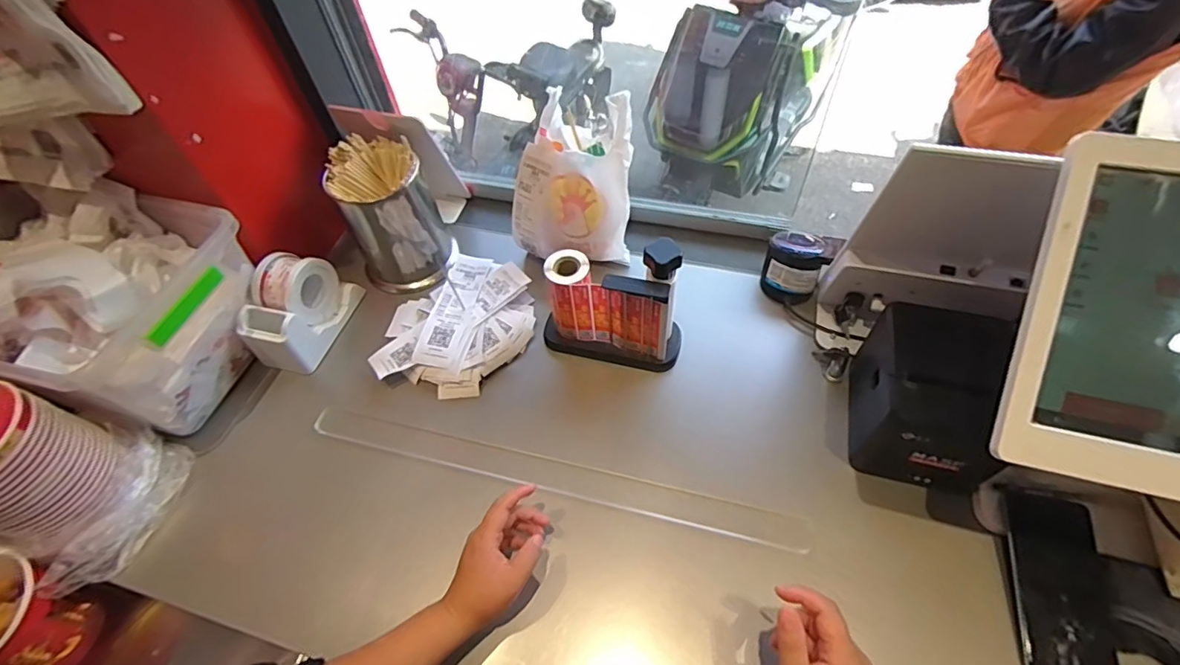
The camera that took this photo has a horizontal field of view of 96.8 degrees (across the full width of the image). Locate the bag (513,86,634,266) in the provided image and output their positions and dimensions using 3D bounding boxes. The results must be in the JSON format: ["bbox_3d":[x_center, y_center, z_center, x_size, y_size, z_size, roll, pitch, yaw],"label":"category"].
[{"bbox_3d":[-0.027,-0.214,0.741,0.171,0.194,0.126,3,55,6],"label":"bag"}]

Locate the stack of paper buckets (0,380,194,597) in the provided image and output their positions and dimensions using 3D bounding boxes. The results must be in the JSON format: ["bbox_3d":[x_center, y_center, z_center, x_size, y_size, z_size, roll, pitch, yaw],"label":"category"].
[{"bbox_3d":[-0.590,0.132,0.525,0.158,0.256,0.167,12,56,13],"label":"stack of paper buckets"}]

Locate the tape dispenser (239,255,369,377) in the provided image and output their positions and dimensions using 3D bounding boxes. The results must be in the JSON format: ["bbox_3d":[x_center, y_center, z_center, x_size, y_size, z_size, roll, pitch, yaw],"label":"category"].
[{"bbox_3d":[-0.403,-0.037,0.725,0.082,0.103,0.145,14,57,14],"label":"tape dispenser"}]

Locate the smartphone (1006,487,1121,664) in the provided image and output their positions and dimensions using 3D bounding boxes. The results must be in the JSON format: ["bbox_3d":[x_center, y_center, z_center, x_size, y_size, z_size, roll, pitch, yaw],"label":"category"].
[{"bbox_3d":[0.450,0.240,0.506,0.075,0.013,0.166,6,63,14],"label":"smartphone"}]

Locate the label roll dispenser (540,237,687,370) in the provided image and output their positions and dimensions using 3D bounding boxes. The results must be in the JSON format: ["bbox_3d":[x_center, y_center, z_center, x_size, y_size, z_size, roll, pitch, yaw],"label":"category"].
[{"bbox_3d":[0.024,-0.038,0.660,0.185,0.178,0.065,12,56,12],"label":"label roll dispenser"}]

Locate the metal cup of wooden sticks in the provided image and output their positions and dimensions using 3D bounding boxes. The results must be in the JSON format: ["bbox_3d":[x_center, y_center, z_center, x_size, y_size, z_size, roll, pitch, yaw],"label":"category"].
[{"bbox_3d":[-0.287,-0.169,0.771,0.124,0.197,0.118,-2,54,3],"label":"metal cup of wooden sticks"}]

